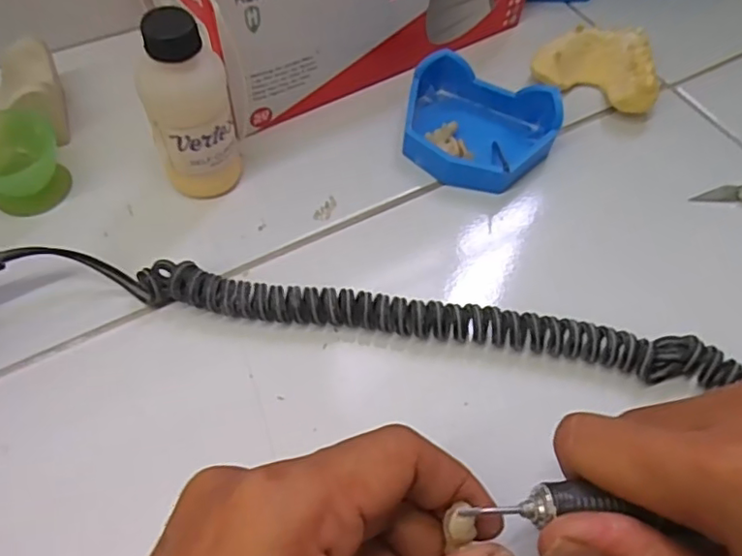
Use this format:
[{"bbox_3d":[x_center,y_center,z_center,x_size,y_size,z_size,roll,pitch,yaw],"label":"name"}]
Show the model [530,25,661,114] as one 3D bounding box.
[{"bbox_3d":[0.128,-0.122,0.335,0.066,0.026,0.049,18,59,8],"label":"model"}]

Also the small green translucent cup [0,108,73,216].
[{"bbox_3d":[-0.167,-0.055,0.278,0.041,0.030,0.039,1,58,-2],"label":"small green translucent cup"}]

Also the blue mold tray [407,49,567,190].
[{"bbox_3d":[0.053,-0.078,0.307,0.079,0.026,0.067,23,60,11],"label":"blue mold tray"}]

